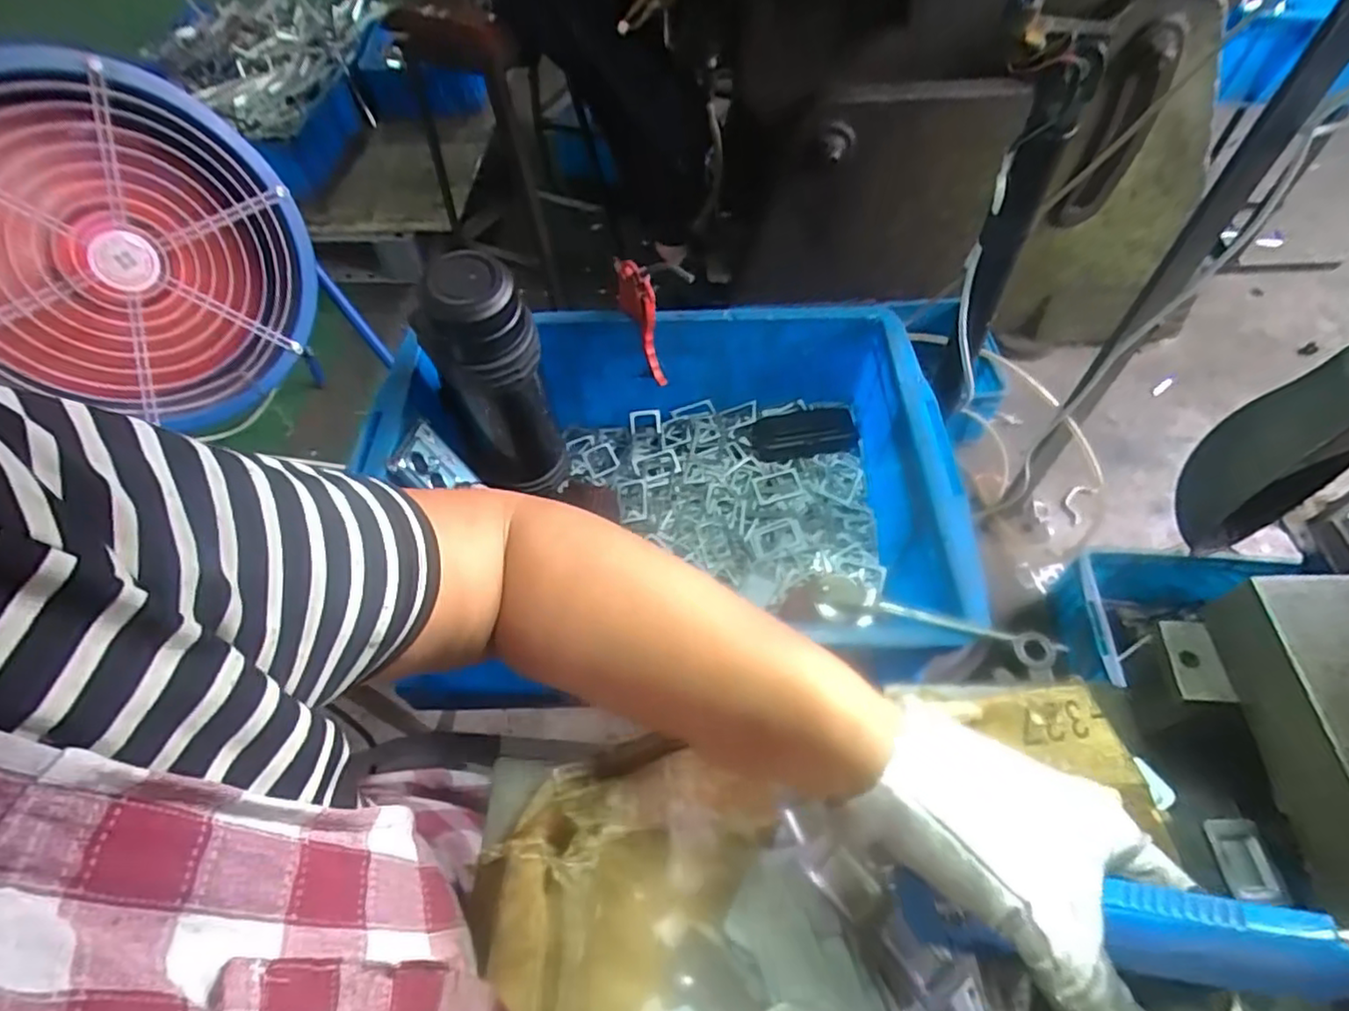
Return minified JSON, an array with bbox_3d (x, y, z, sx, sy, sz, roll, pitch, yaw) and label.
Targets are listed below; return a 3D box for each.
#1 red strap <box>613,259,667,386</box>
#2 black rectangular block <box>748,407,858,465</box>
[{"bbox_3d":[-0.033,-0.178,0.642,0.020,0.115,0.056,-31,60,-17],"label":"red strap"},{"bbox_3d":[0.139,-0.076,0.713,0.110,0.025,0.055,-4,56,0],"label":"black rectangular block"}]

